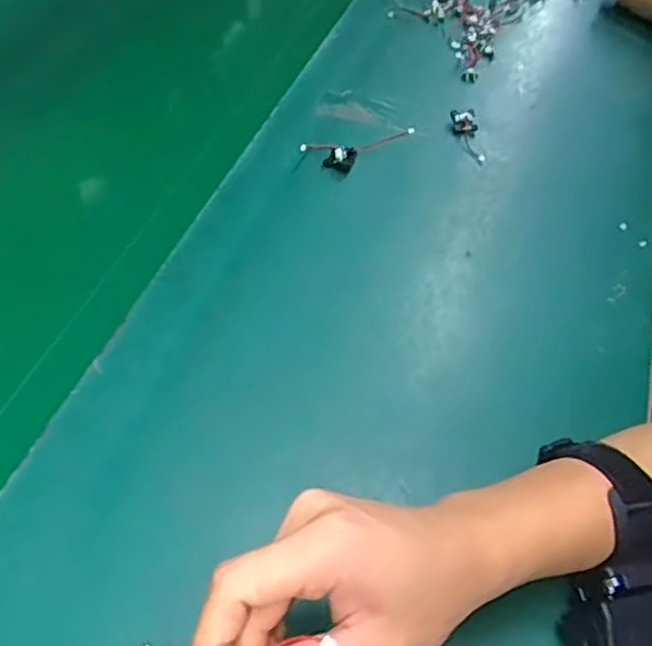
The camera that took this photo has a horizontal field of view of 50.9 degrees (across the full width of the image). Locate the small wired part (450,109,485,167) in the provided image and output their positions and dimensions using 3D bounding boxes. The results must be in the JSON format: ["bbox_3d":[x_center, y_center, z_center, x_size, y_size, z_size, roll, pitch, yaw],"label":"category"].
[{"bbox_3d":[0.128,-0.168,0.619,0.024,0.014,0.067,-1,54,-6],"label":"small wired part"}]

